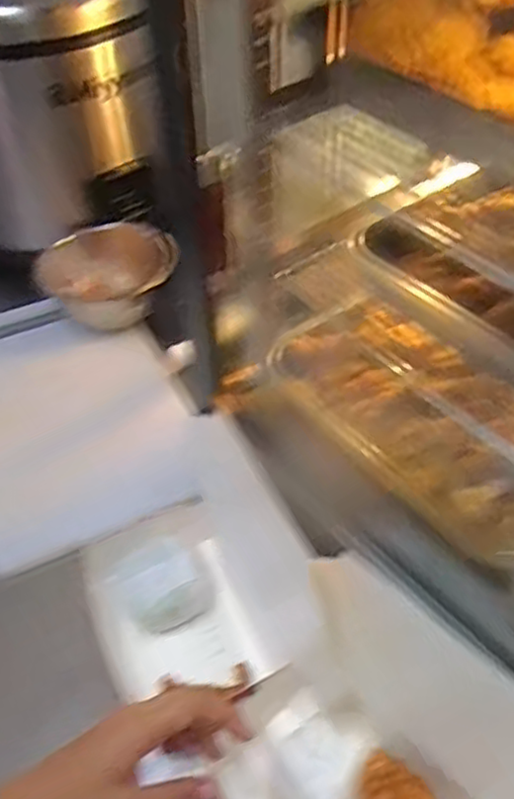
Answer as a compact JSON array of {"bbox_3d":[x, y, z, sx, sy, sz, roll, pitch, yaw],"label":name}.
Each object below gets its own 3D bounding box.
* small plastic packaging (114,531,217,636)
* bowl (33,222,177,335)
[{"bbox_3d":[-0.087,0.171,0.648,0.072,0.057,0.083,-28,52,-23],"label":"small plastic packaging"},{"bbox_3d":[-0.197,-0.164,0.927,0.164,0.092,0.164,-1,47,1],"label":"bowl"}]

